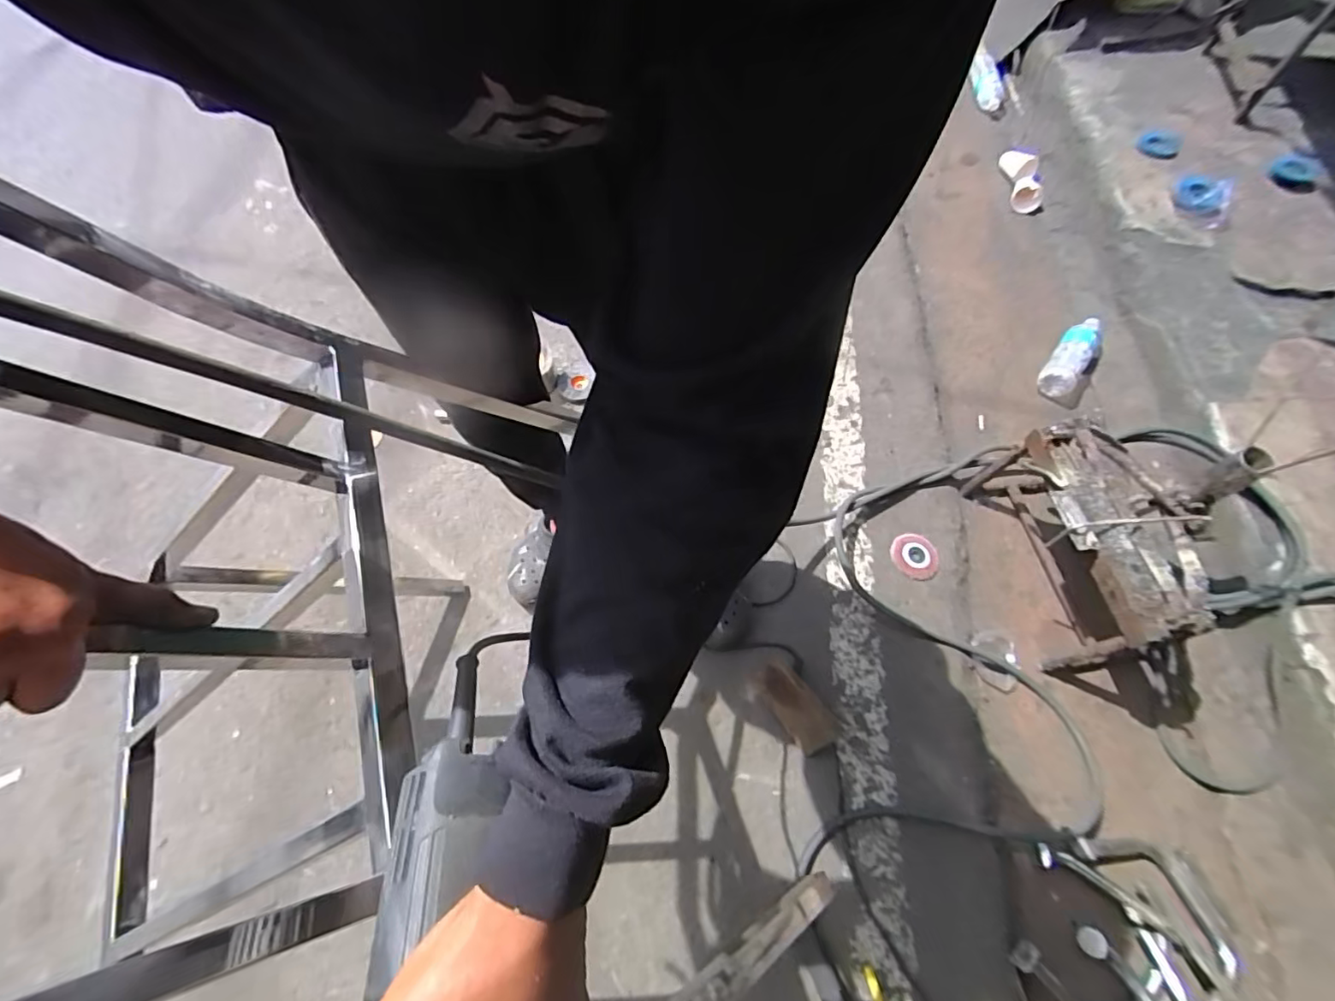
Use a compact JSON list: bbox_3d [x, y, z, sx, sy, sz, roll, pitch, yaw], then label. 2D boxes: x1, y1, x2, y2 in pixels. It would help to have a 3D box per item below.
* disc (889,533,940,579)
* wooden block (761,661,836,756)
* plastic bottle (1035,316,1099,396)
[{"bbox_3d":[0.488,0.108,1.116,0.095,0.019,0.088,1,61,-2],"label":"disc"},{"bbox_3d":[0.219,0.345,0.955,0.035,0.090,0.152,-16,59,-43],"label":"wooden block"},{"bbox_3d":[0.966,-0.345,1.348,0.088,0.059,0.230,30,83,13],"label":"plastic bottle"}]

